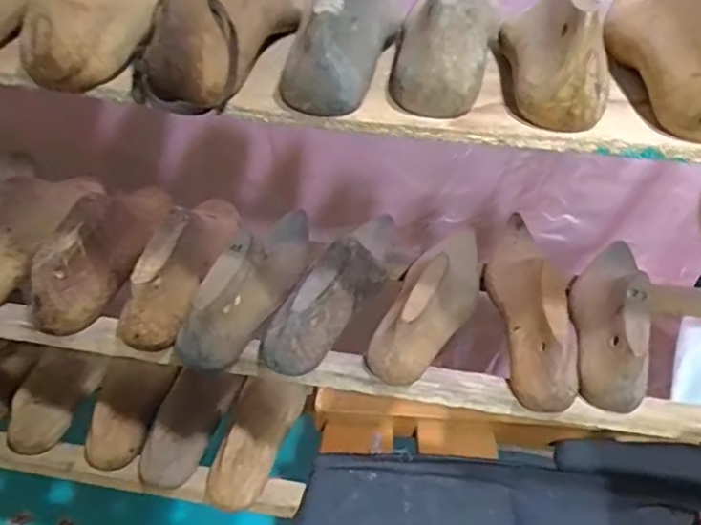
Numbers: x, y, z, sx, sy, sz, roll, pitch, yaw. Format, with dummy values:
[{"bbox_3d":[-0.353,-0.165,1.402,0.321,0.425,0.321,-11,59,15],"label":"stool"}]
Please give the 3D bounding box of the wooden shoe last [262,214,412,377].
[{"bbox_3d":[-0.003,0.013,0.537,0.058,0.072,0.223,25,41,23],"label":"wooden shoe last"}]

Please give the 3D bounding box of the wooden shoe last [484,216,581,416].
[{"bbox_3d":[0.167,0.024,0.542,0.058,0.072,0.244,8,37,2],"label":"wooden shoe last"}]

